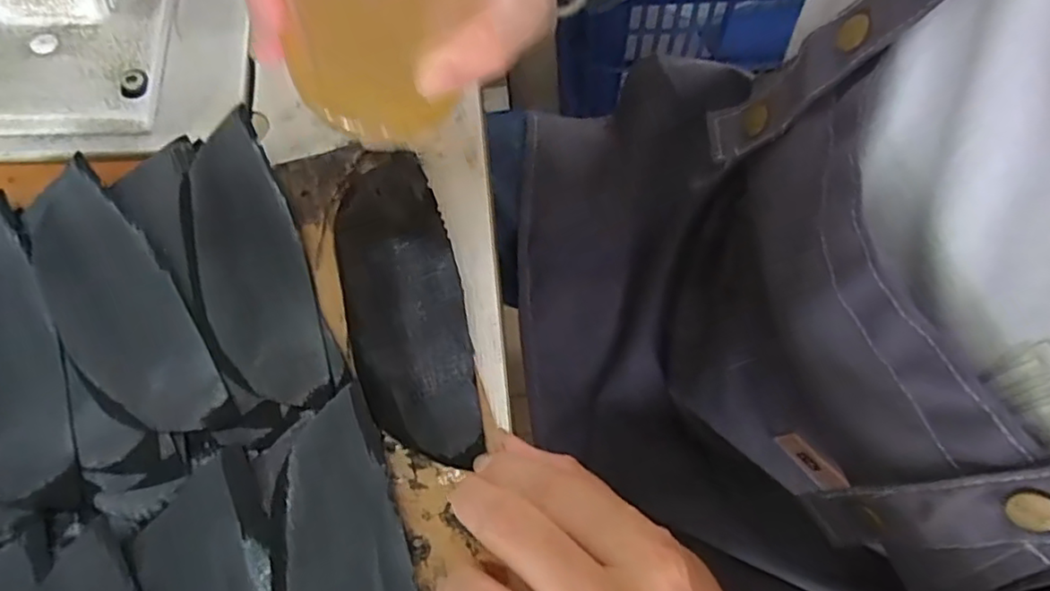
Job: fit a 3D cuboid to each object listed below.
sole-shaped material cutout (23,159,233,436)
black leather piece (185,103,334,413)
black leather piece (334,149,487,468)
[{"bbox_3d":[-0.169,0.000,0.255,0.044,0.004,0.132,-37,73,-12],"label":"sole-shaped material cutout"},{"bbox_3d":[-0.118,-0.018,0.265,0.041,0.005,0.133,-20,70,-10],"label":"black leather piece"},{"bbox_3d":[-0.051,-0.001,0.259,0.045,0.008,0.138,-13,67,-3],"label":"black leather piece"}]

